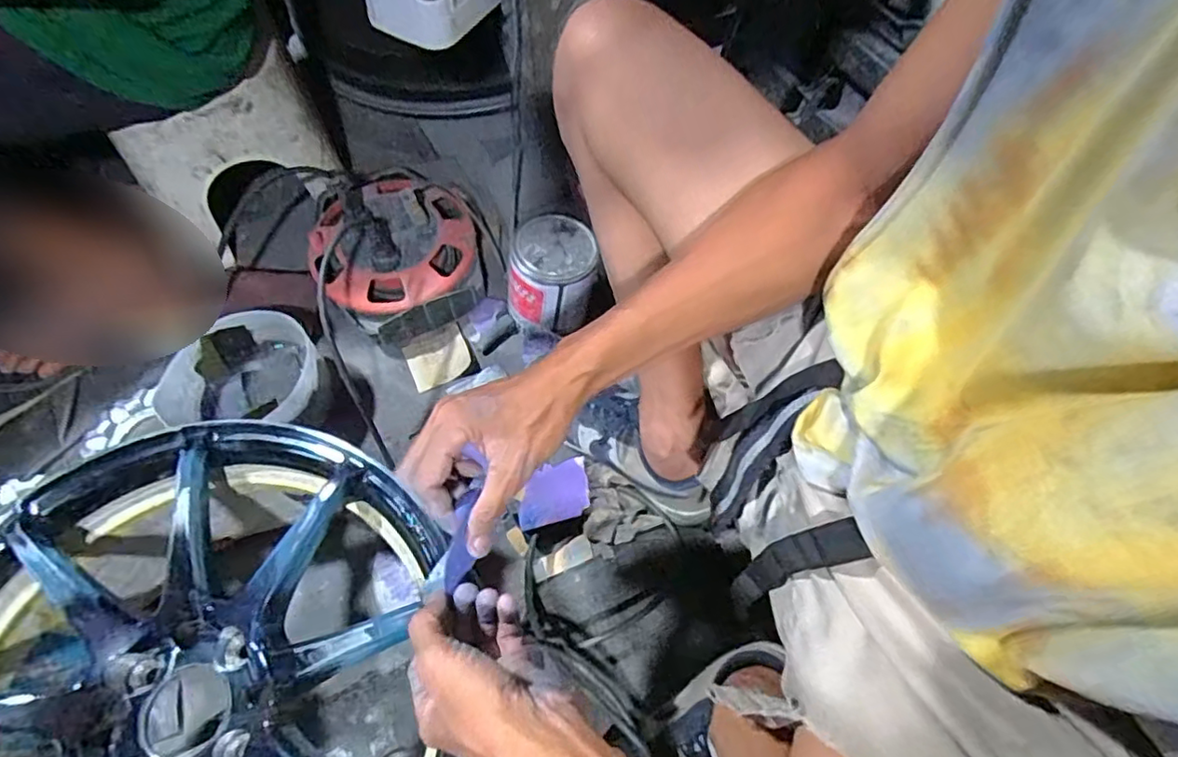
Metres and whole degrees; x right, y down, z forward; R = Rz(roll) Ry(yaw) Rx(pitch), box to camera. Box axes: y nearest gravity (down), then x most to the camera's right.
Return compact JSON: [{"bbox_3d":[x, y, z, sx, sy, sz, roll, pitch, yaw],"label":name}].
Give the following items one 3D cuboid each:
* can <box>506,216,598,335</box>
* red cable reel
[{"bbox_3d":[-0.048,-0.127,0.760,0.111,0.103,0.106,-5,63,-4],"label":"can"},{"bbox_3d":[-0.250,-0.174,0.766,0.193,0.100,0.211,1,63,-1],"label":"red cable reel"}]

